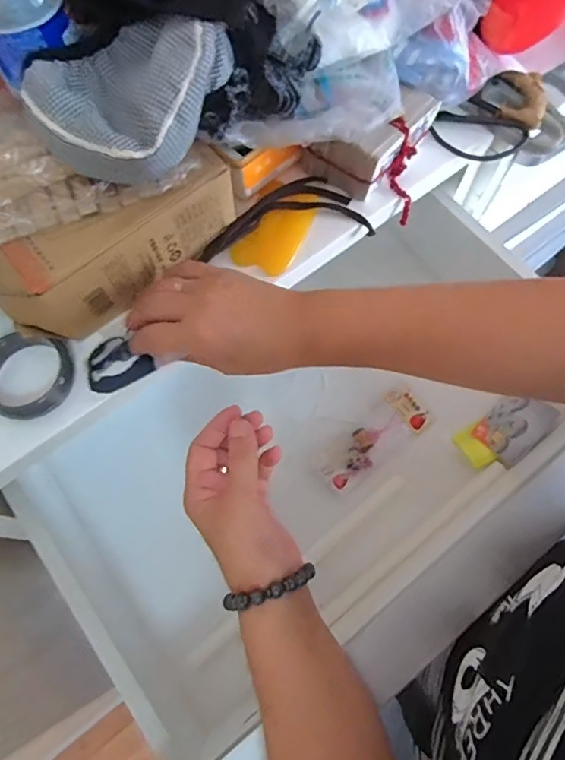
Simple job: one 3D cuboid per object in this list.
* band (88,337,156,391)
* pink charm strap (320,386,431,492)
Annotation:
[{"bbox_3d":[-0.128,-0.014,0.394,0.048,0.016,0.049,0,70,1],"label":"band"},{"bbox_3d":[0.099,0.064,0.545,0.132,0.004,0.050,-40,74,-13],"label":"pink charm strap"}]

